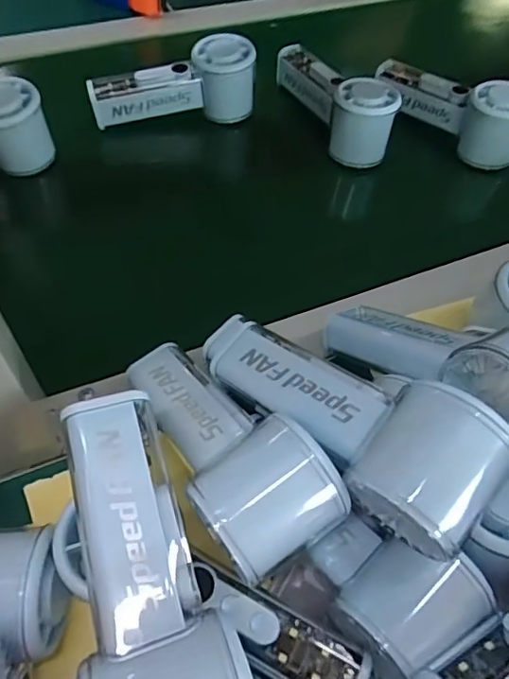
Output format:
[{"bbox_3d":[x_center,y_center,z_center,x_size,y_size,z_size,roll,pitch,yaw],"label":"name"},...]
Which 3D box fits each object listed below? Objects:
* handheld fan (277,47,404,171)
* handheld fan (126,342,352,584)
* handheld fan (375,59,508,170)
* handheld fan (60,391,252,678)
[{"bbox_3d":[0.075,-0.231,0.516,0.055,0.067,0.150,-16,58,-15],"label":"handheld fan"},{"bbox_3d":[-0.021,0.053,0.280,0.059,0.053,0.156,-25,36,-20],"label":"handheld fan"},{"bbox_3d":[0.184,-0.223,0.513,0.150,0.061,0.047,33,59,17],"label":"handheld fan"},{"bbox_3d":[-0.042,0.102,0.227,0.058,0.058,0.147,-12,57,-13],"label":"handheld fan"}]

